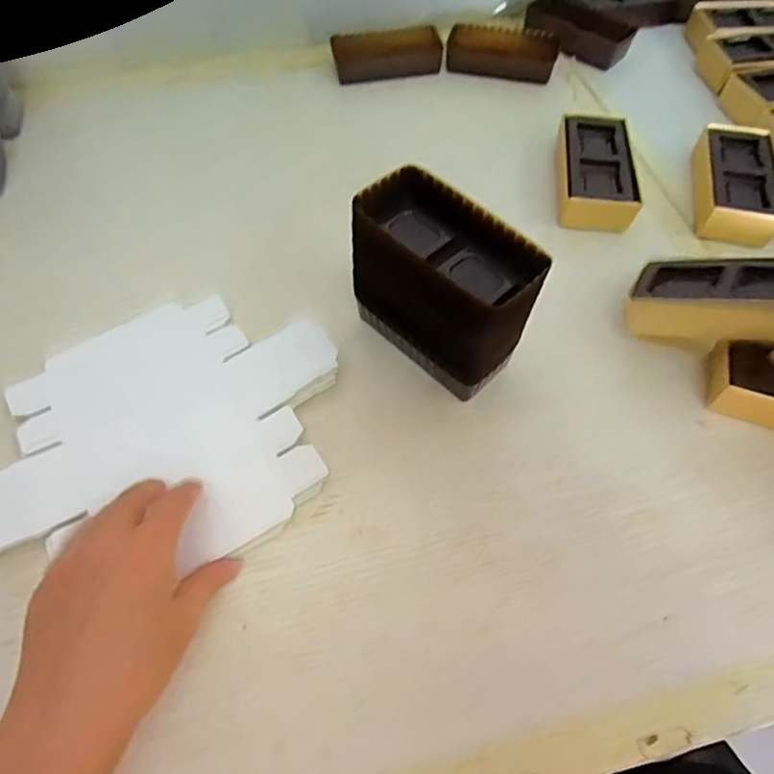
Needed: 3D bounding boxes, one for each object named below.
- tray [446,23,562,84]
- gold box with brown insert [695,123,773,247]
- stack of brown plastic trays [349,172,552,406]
[{"bbox_3d":[0.121,-0.354,0.579,0.111,0.030,0.058,5,60,3],"label":"tray"},{"bbox_3d":[0.297,-0.173,0.468,0.060,0.037,0.119,15,61,8],"label":"gold box with brown insert"},{"bbox_3d":[0.035,-0.061,0.355,0.069,0.107,0.120,-40,67,-21],"label":"stack of brown plastic trays"}]

